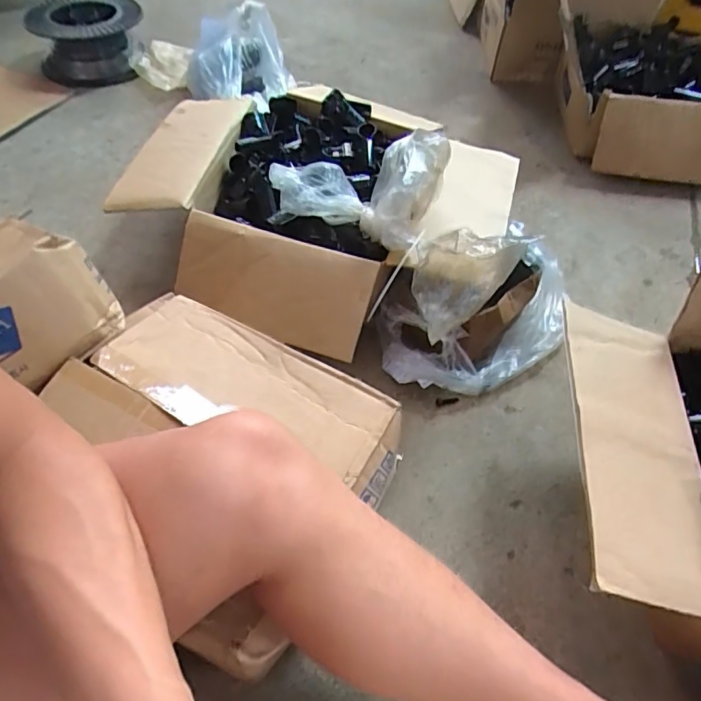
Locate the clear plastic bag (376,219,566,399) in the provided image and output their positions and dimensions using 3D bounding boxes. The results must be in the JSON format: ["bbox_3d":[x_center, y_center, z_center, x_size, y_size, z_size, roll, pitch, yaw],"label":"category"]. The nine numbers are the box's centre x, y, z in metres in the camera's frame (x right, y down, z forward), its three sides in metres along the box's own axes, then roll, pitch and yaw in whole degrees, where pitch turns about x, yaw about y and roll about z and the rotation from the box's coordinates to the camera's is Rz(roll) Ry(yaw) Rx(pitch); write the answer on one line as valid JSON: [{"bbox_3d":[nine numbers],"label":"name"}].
[{"bbox_3d":[0.189,-0.068,0.648,0.279,0.209,0.141,-15,56,-14],"label":"clear plastic bag"}]

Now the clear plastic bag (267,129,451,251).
[{"bbox_3d":[0.004,-0.220,0.665,0.213,0.099,0.114,22,56,13],"label":"clear plastic bag"}]

